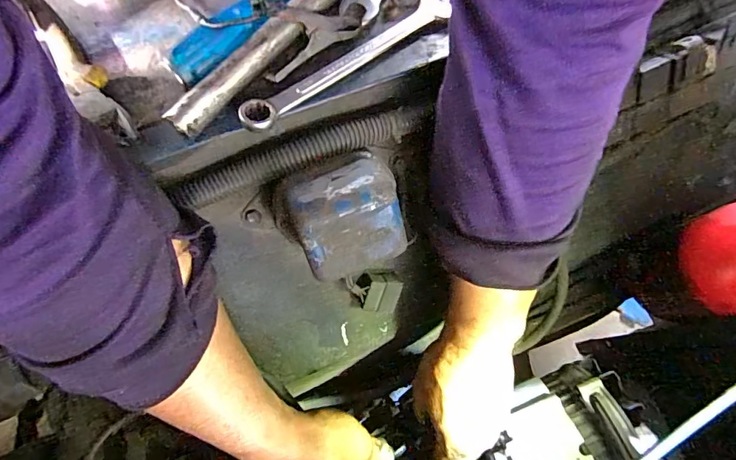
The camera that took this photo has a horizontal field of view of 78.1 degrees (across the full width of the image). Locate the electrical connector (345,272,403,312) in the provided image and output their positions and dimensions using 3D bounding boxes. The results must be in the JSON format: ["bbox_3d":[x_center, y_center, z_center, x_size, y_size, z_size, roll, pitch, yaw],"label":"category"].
[{"bbox_3d":[0.003,0.051,0.382,0.046,0.017,0.033,5,108,-12],"label":"electrical connector"}]

